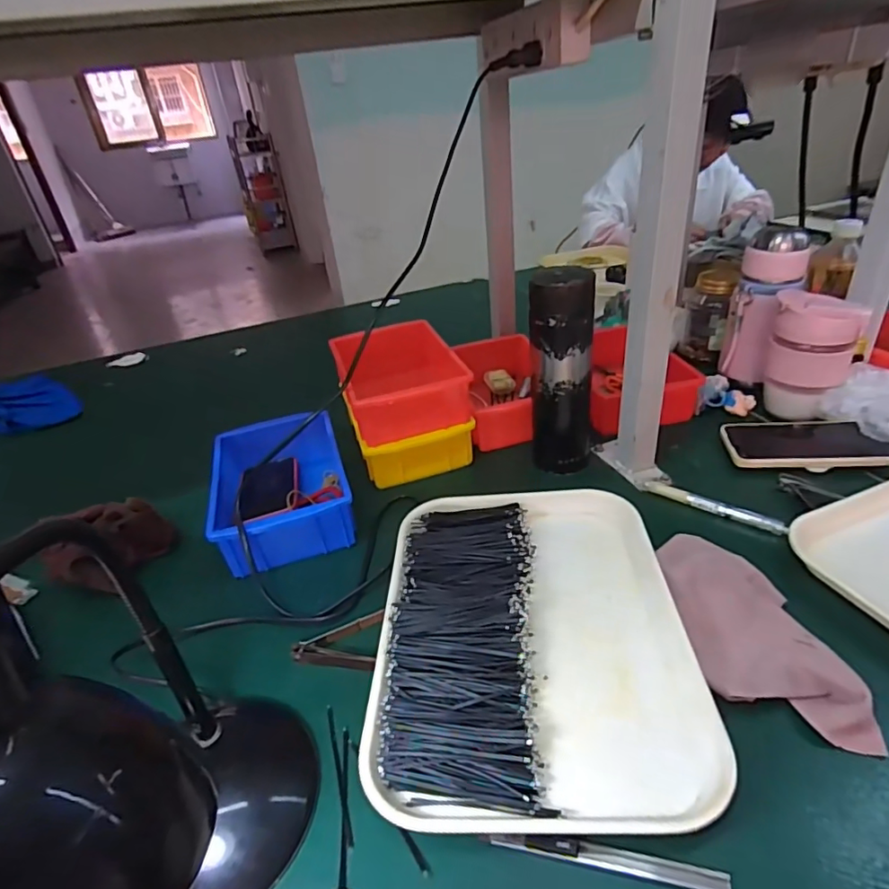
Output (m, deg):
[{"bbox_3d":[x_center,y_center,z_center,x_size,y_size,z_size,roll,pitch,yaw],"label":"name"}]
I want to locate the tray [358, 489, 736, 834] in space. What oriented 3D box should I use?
[{"bbox_3d":[0.067,0.137,0.432,0.226,0.026,0.299,-3,35,6],"label":"tray"}]

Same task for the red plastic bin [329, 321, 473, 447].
[{"bbox_3d":[-0.059,-0.071,0.656,0.141,0.079,0.184,-14,33,-11],"label":"red plastic bin"}]

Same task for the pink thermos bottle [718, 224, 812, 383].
[{"bbox_3d":[0.395,-0.168,0.674,0.083,0.174,0.074,-28,38,-30],"label":"pink thermos bottle"}]

